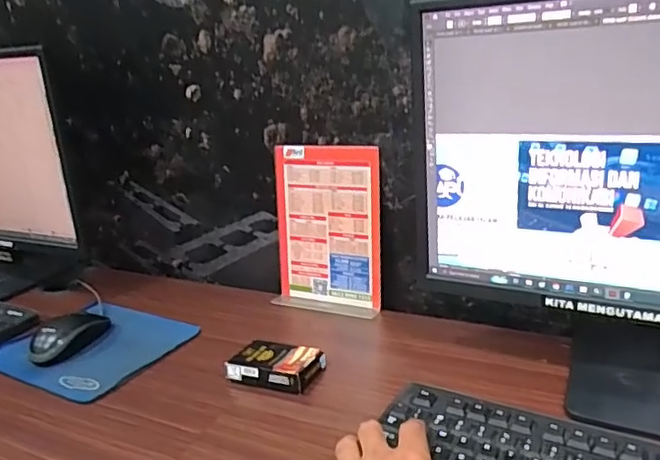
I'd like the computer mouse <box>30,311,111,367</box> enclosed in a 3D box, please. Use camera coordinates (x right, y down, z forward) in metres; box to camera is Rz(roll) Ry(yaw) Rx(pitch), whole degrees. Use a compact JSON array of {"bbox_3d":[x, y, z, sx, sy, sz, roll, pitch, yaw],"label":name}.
[{"bbox_3d":[-0.320,0.126,0.715,0.059,0.033,0.107,3,22,23],"label":"computer mouse"}]

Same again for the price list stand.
[{"bbox_3d":[-0.005,-0.001,0.759,0.145,0.204,0.056,4,23,26],"label":"price list stand"}]

